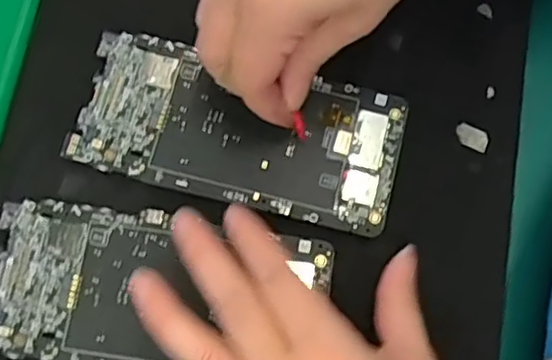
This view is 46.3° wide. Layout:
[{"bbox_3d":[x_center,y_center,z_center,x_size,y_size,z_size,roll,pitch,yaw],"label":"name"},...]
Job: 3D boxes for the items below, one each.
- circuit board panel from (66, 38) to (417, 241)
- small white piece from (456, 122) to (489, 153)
[{"bbox_3d":[-0.017,-0.025,0.317,0.154,0.004,0.071,14,77,2],"label":"circuit board panel"},{"bbox_3d":[0.098,-0.022,0.322,0.017,0.004,0.011,25,77,6],"label":"small white piece"}]

